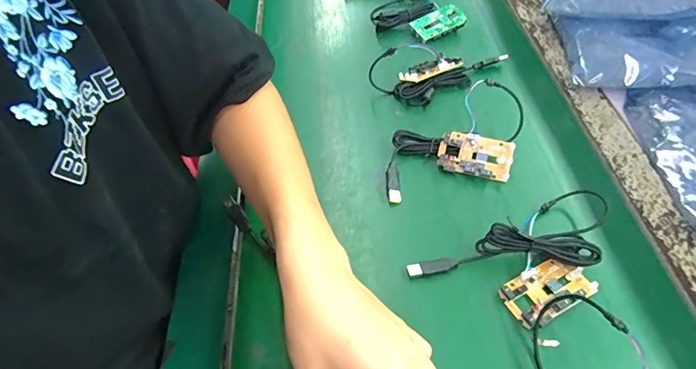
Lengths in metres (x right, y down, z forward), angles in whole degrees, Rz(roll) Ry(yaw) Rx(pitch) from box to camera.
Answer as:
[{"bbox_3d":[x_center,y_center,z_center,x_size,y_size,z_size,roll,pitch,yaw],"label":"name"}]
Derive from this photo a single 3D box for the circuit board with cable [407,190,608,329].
[{"bbox_3d":[0.167,0.069,0.386,0.202,0.033,0.097,-22,53,-14],"label":"circuit board with cable"}]

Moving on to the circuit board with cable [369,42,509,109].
[{"bbox_3d":[0.117,-0.161,0.575,0.166,0.029,0.095,-26,54,-17],"label":"circuit board with cable"}]

